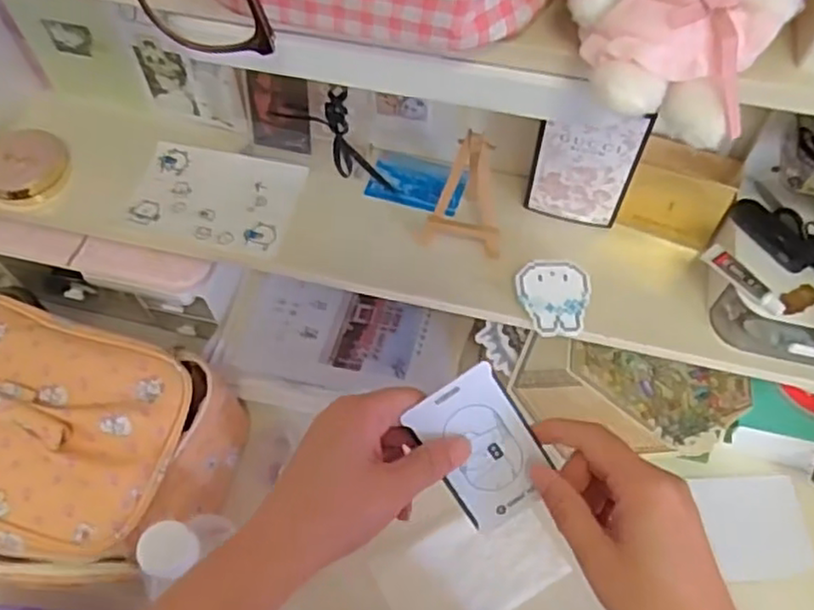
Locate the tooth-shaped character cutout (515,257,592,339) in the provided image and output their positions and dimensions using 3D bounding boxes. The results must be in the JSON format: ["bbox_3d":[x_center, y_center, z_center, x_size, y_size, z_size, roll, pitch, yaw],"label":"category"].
[{"bbox_3d":[0.119,-0.006,0.550,0.059,0.005,0.063,2,75,-6],"label":"tooth-shaped character cutout"}]

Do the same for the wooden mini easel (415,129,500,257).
[{"bbox_3d":[0.045,-0.098,0.551,0.064,0.106,0.069,2,60,2],"label":"wooden mini easel"}]

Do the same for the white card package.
[{"bbox_3d":[0.041,0.076,0.356,0.053,0.004,0.082,-34,106,-1],"label":"white card package"}]

